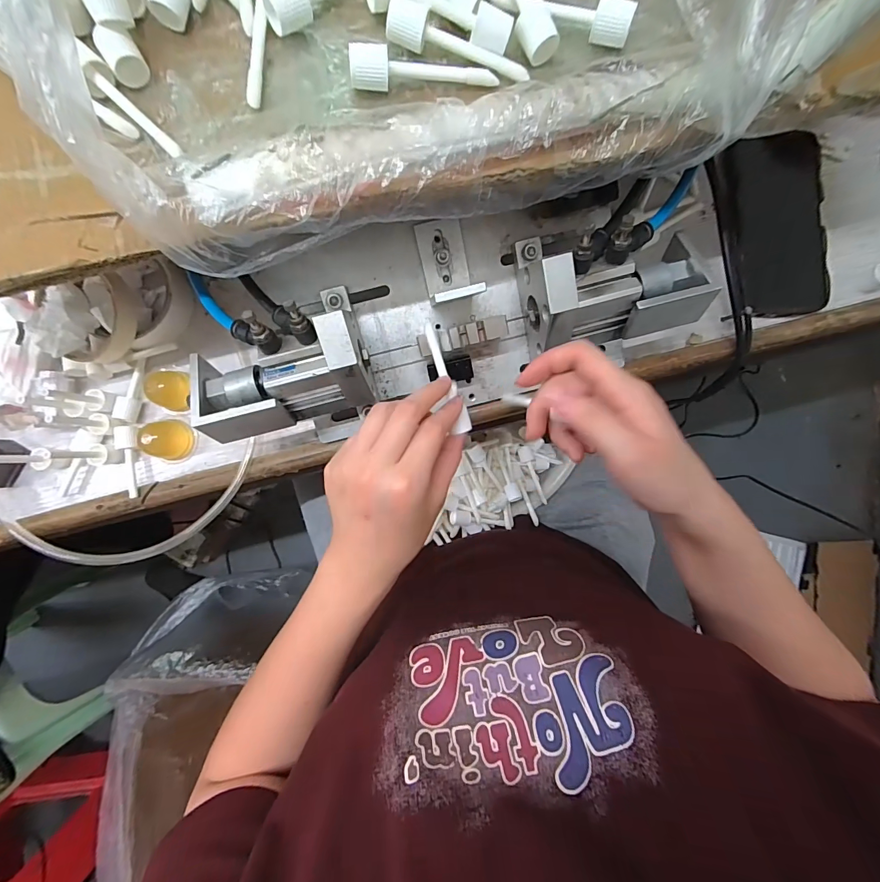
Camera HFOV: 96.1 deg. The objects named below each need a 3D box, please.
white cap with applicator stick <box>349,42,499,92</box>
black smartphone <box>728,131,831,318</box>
[{"bbox_3d":[-0.009,-0.207,0.220,0.081,0.016,0.020,-8,89,-15],"label":"white cap with applicator stick"},{"bbox_3d":[0.316,-0.201,0.368,0.075,0.012,0.168,-2,89,-1],"label":"black smartphone"}]

